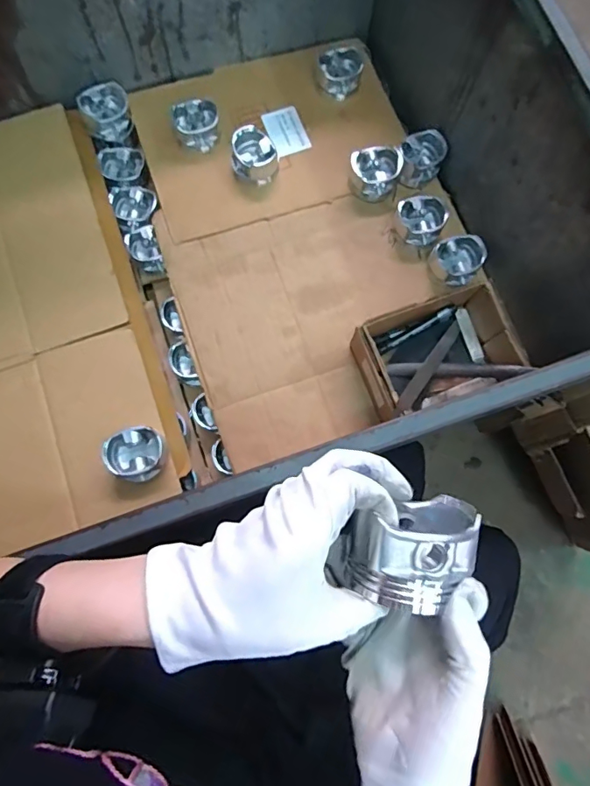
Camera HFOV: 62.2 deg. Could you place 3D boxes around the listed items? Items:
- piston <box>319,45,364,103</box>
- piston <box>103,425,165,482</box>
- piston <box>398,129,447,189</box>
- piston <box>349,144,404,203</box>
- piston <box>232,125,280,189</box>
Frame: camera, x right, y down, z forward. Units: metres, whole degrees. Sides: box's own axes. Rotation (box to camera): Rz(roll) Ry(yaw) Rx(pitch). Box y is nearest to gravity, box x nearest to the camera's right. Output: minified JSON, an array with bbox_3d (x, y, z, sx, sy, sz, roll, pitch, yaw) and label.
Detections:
[{"bbox_3d":[0.078,-0.548,0.845,0.073,0.055,0.072,0,76,-1],"label":"piston"},{"bbox_3d":[-0.215,0.083,0.660,0.066,0.047,0.071,0,76,-1],"label":"piston"},{"bbox_3d":[0.204,-0.381,0.799,0.070,0.057,0.074,0,76,-1],"label":"piston"},{"bbox_3d":[0.131,-0.357,0.791,0.073,0.057,0.069,0,76,-1],"label":"piston"},{"bbox_3d":[-0.065,-0.379,0.785,0.071,0.056,0.066,0,76,-1],"label":"piston"}]

